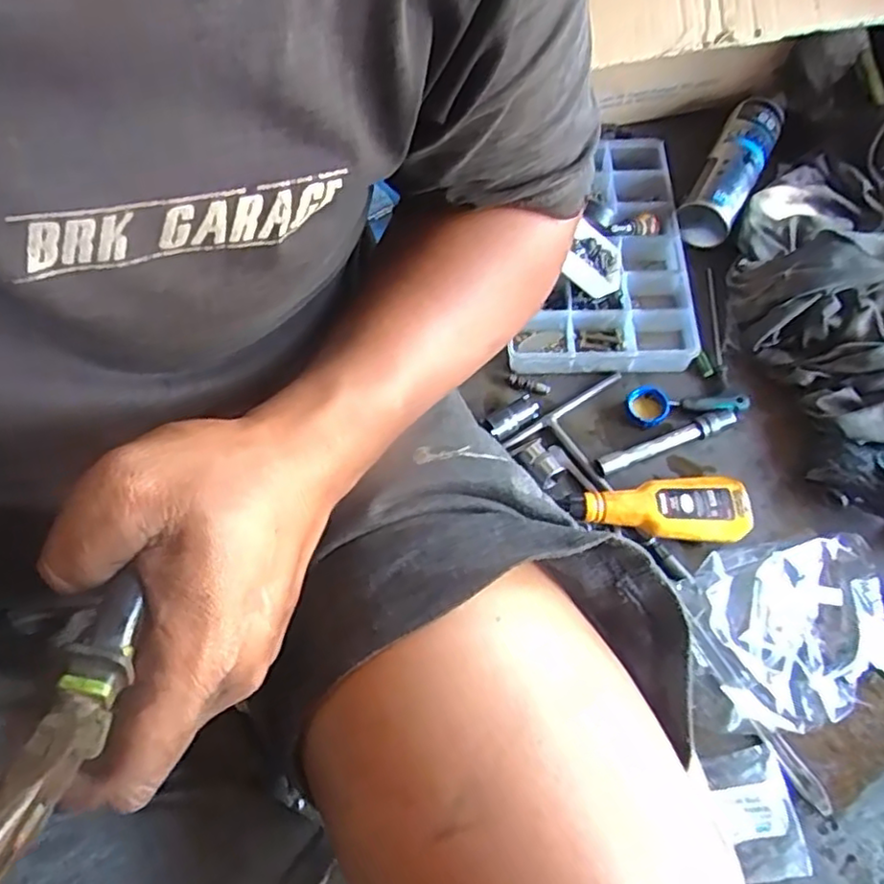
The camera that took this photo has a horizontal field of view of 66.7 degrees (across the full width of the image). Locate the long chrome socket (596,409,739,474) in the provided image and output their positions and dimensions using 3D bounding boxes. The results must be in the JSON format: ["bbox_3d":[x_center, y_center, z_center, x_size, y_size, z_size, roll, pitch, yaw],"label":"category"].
[{"bbox_3d":[0.221,-0.001,0.671,0.146,0.023,0.019,-20,65,-7],"label":"long chrome socket"}]

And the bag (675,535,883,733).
[{"bbox_3d":[0.313,0.156,0.594,0.194,0.042,0.149,-24,65,-10],"label":"bag"}]

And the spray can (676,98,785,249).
[{"bbox_3d":[0.335,-0.315,0.778,0.062,0.062,0.205,27,68,14],"label":"spray can"}]

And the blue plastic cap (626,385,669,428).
[{"bbox_3d":[0.213,-0.037,0.690,0.042,0.020,0.035,6,64,5],"label":"blue plastic cap"}]

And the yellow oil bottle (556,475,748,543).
[{"bbox_3d":[0.200,0.067,0.635,0.167,0.036,0.063,-3,64,1],"label":"yellow oil bottle"}]

